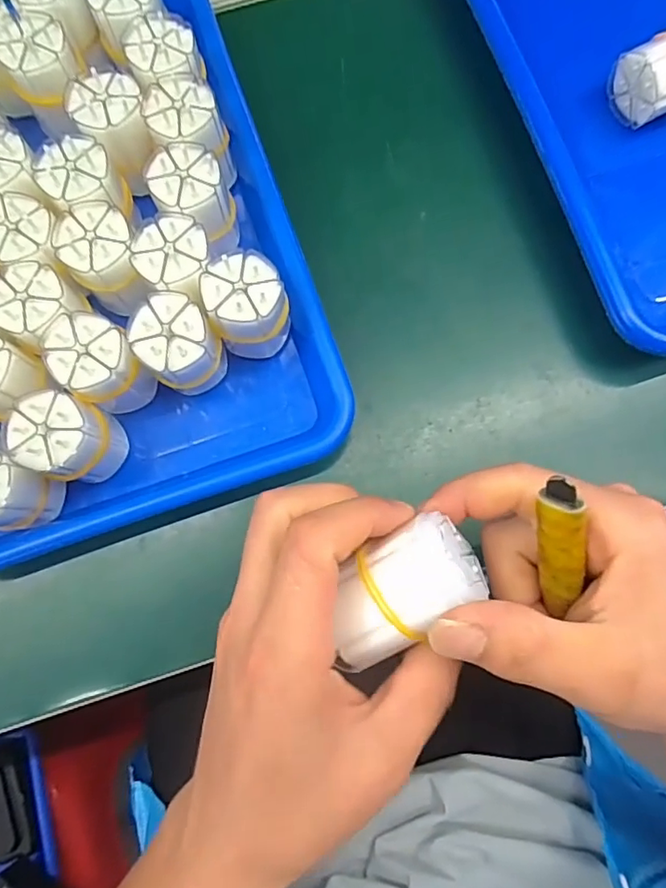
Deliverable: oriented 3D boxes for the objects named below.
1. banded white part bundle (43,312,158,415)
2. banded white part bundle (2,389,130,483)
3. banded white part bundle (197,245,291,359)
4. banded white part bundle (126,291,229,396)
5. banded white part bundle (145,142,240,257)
[{"bbox_3d":[-0.118,-0.039,0.293,0.038,0.061,0.044,-40,82,-8],"label":"banded white part bundle"},{"bbox_3d":[-0.134,-0.003,0.287,0.040,0.062,0.039,0,79,-1],"label":"banded white part bundle"},{"bbox_3d":[-0.044,-0.070,0.297,0.040,0.061,0.034,-21,80,-5],"label":"banded white part bundle"},{"bbox_3d":[-0.078,-0.049,0.294,0.037,0.063,0.038,0,79,-1],"label":"banded white part bundle"},{"bbox_3d":[-0.076,-0.129,0.308,0.038,0.054,0.037,0,79,-1],"label":"banded white part bundle"}]

